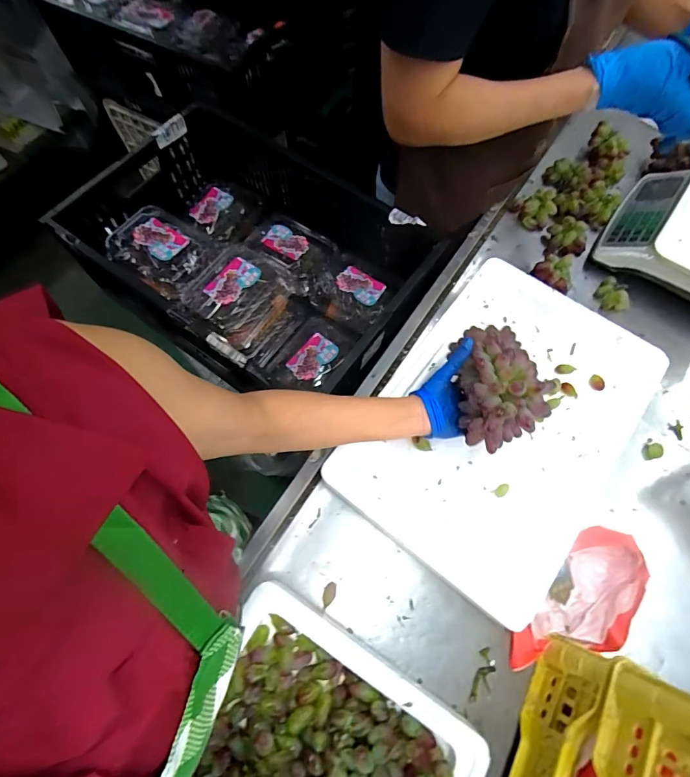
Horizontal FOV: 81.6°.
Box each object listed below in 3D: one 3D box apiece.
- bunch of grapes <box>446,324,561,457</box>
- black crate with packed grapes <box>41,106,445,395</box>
[{"bbox_3d":[0.181,-0.012,0.475,0.091,0.068,0.145,-9,69,-4],"label":"bunch of grapes"},{"bbox_3d":[-0.208,-0.285,0.824,0.702,0.182,0.424,34,72,12],"label":"black crate with packed grapes"}]

